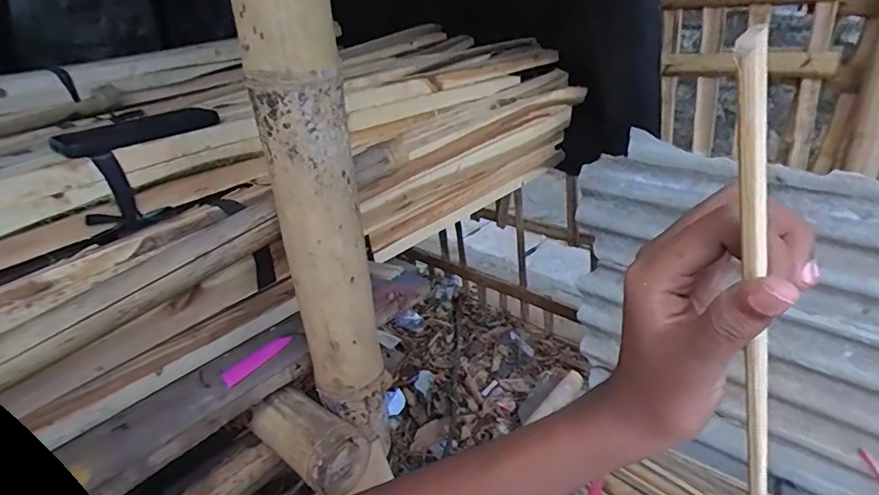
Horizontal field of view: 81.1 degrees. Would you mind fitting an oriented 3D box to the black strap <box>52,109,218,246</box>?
[{"bbox_3d":[-0.331,-0.097,0.596,0.050,0.112,0.175,20,38,37],"label":"black strap"}]

